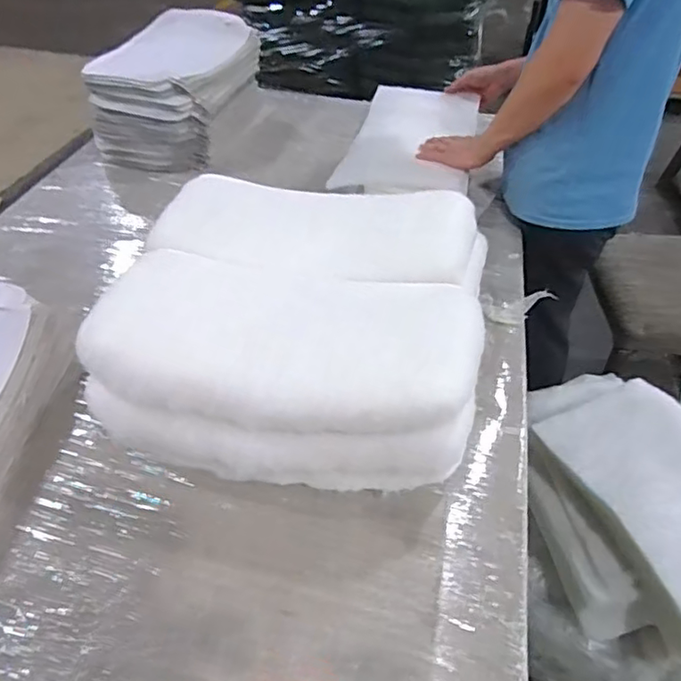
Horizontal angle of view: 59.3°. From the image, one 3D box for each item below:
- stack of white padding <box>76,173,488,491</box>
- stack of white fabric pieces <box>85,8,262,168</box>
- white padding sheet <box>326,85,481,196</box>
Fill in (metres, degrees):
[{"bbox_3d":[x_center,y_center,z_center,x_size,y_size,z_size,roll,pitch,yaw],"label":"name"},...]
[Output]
[{"bbox_3d":[-0.052,-0.033,0.792,0.438,0.154,0.418,7,43,6],"label":"stack of white padding"},{"bbox_3d":[-0.367,-0.592,1.392,0.283,0.197,0.439,8,44,8],"label":"stack of white fabric pieces"},{"bbox_3d":[0.159,-0.449,1.317,0.261,0.033,0.462,10,44,9],"label":"white padding sheet"}]

